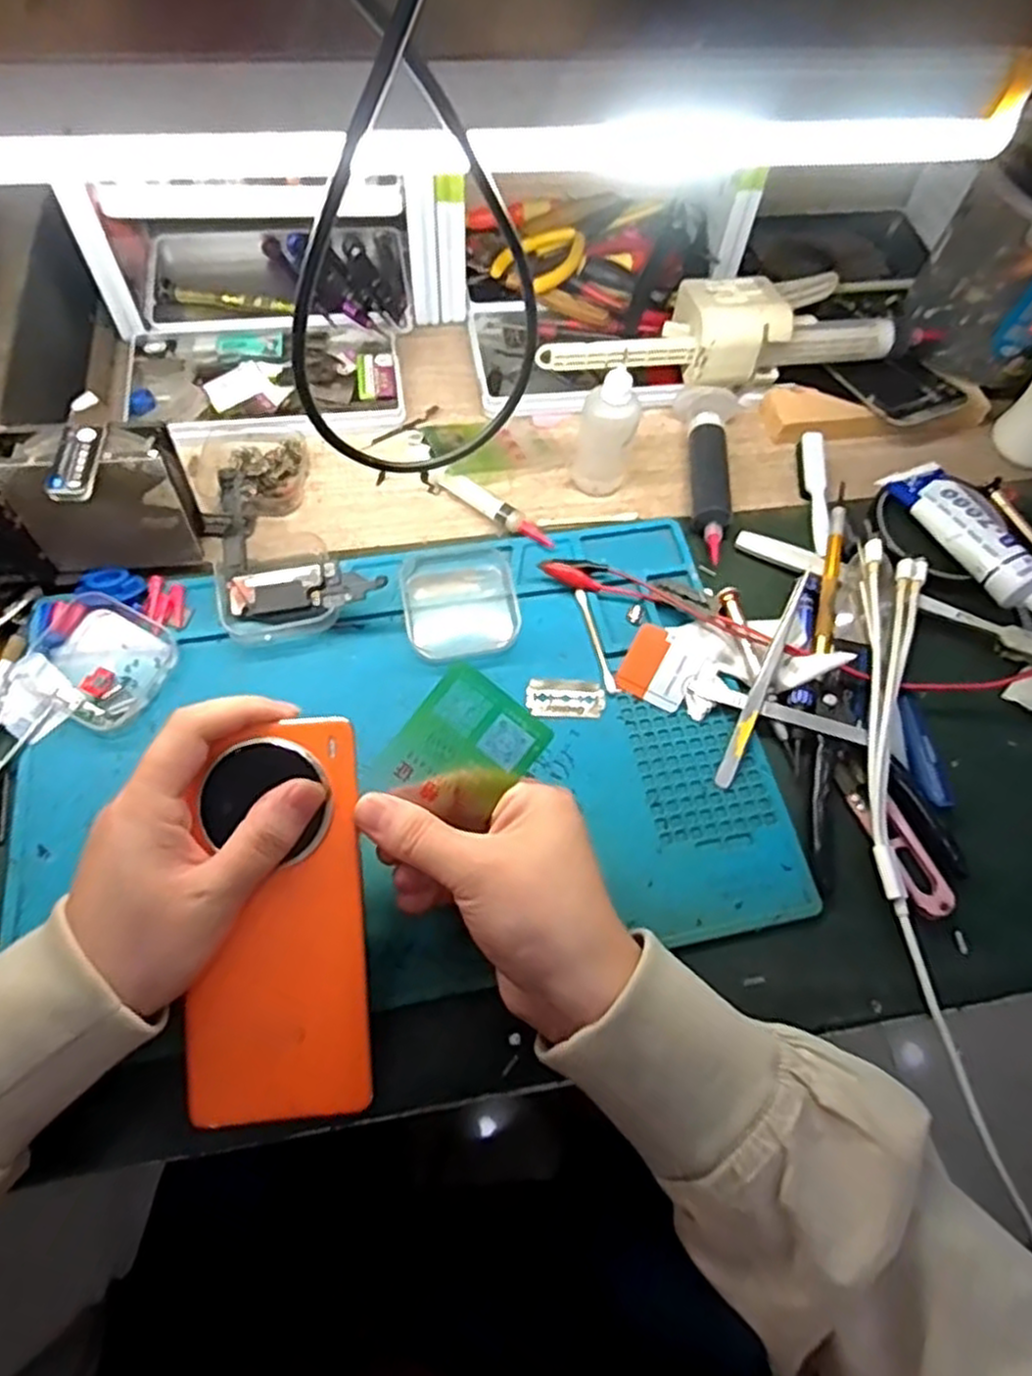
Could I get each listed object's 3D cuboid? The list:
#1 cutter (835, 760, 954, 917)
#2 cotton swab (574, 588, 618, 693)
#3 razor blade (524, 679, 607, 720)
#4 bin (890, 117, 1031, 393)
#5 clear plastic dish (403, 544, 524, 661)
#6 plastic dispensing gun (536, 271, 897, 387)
[{"bbox_3d":[0.192,0.076,0.389,0.027,0.008,0.085,-25,67,-15],"label":"cutter"},{"bbox_3d":[0.046,-0.028,0.438,0.006,0.004,0.068,-11,64,-9],"label":"cotton swab"},{"bbox_3d":[0.028,0.005,0.420,0.042,0.004,0.022,1,63,-3],"label":"razor blade"},{"bbox_3d":[0.337,-0.271,0.511,0.122,0.131,0.134,26,64,9],"label":"bin"},{"bbox_3d":[-0.033,-0.052,0.439,0.064,0.012,0.075,-5,63,-6],"label":"clear plastic dish"},{"bbox_3d":[0.129,-0.236,0.518,0.231,0.068,0.077,-8,63,-8],"label":"plastic dispensing gun"}]

